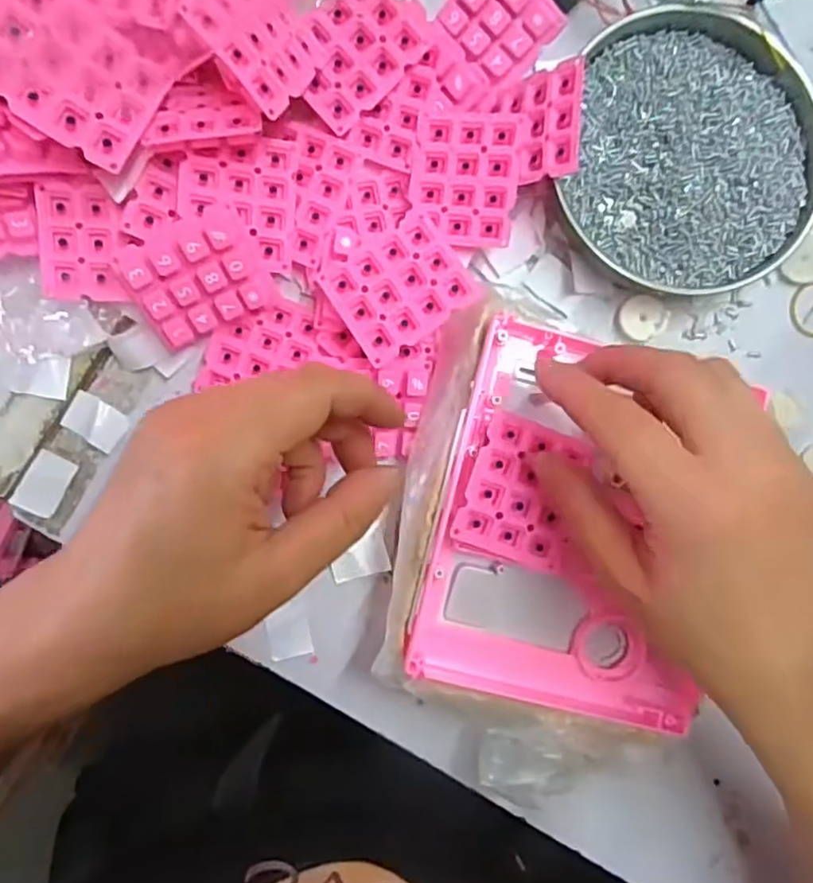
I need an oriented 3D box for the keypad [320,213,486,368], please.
[{"bbox_3d":[-0.002,-0.071,0.293,0.060,0.007,0.050,-34,93,-3],"label":"keypad"}]

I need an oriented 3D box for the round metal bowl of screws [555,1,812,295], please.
[{"bbox_3d":[0.143,-0.144,0.320,0.120,0.021,0.132,0,90,-4],"label":"round metal bowl of screws"}]

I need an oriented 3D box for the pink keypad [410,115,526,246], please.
[{"bbox_3d":[0.027,-0.122,0.300,0.049,0.004,0.059,5,96,11],"label":"pink keypad"}]

